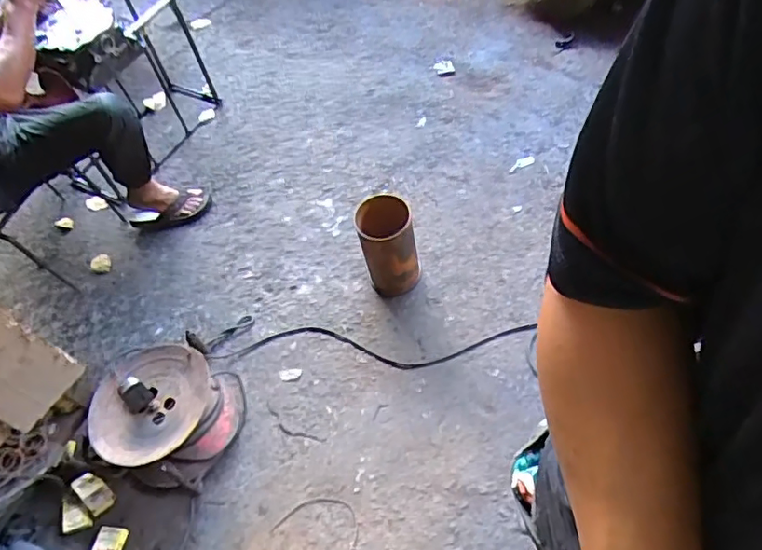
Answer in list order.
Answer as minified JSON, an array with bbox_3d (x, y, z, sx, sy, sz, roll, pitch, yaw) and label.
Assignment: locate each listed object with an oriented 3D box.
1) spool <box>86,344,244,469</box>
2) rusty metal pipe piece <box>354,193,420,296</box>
[{"bbox_3d":[-0.511,0.316,1.377,0.311,0.215,0.283,-5,58,7],"label":"spool"},{"bbox_3d":[0.018,-0.059,1.499,0.140,0.333,0.105,-11,54,-4],"label":"rusty metal pipe piece"}]

